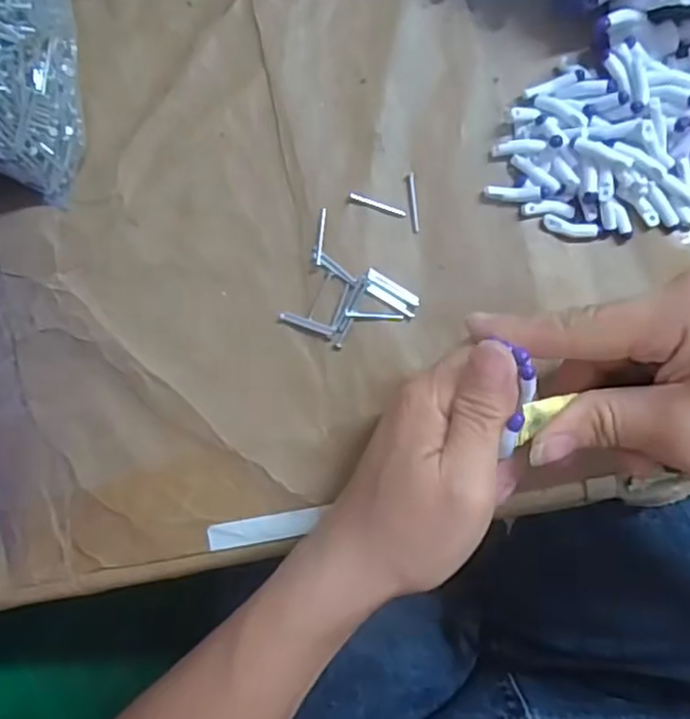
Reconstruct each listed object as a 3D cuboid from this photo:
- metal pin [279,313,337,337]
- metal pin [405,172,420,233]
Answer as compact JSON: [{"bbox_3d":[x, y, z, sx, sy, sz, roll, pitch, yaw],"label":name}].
[{"bbox_3d":[-0.016,-0.016,0.296,0.026,0.004,0.005,19,91,4],"label":"metal pin"},{"bbox_3d":[0.029,-0.068,0.293,0.004,0.004,0.026,-6,89,4],"label":"metal pin"}]

